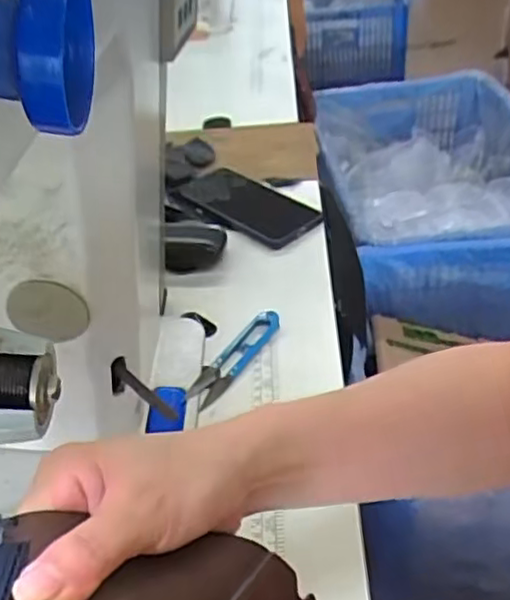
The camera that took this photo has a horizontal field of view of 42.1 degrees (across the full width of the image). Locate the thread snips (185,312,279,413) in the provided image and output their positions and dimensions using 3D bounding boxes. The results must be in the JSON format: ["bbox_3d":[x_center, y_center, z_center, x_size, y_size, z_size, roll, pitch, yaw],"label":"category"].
[{"bbox_3d":[-0.018,0.045,0.558,0.029,0.008,0.115,19,45,27],"label":"thread snips"}]

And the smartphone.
[{"bbox_3d":[-0.009,-0.111,0.753,0.180,0.015,0.085,31,51,33],"label":"smartphone"}]

